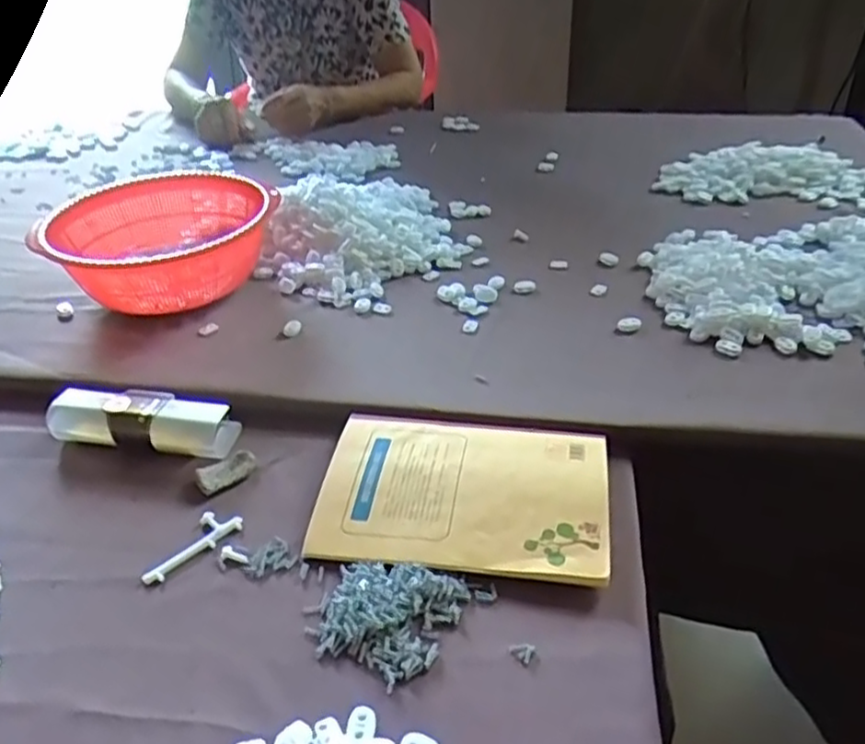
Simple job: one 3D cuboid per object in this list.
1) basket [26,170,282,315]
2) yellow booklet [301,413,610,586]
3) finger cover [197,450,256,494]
[{"bbox_3d":[-0.295,-0.144,0.801,0.236,0.091,0.174,-16,37,-16],"label":"basket"},{"bbox_3d":[0.022,0.084,0.527,0.205,0.018,0.139,4,36,10],"label":"yellow booklet"},{"bbox_3d":[-0.161,0.076,0.563,0.045,0.007,0.025,-22,39,-24],"label":"finger cover"}]

